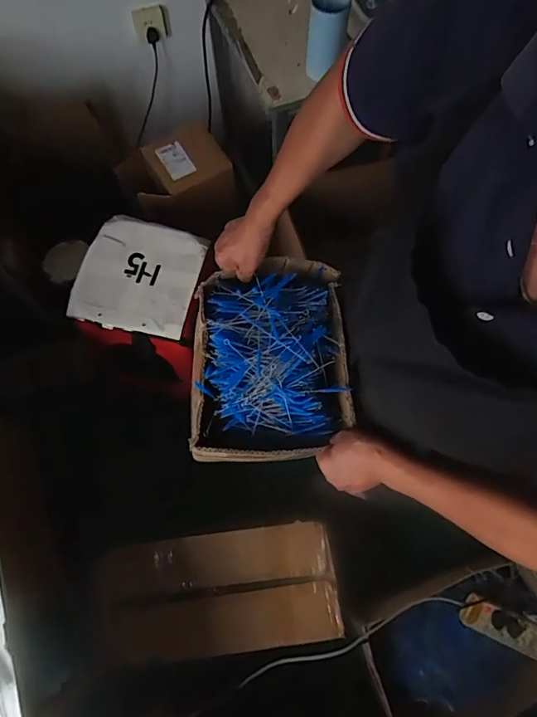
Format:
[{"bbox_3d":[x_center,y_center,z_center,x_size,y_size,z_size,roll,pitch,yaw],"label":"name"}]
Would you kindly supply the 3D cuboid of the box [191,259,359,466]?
[{"bbox_3d":[-0.002,-0.006,0.717,0.239,0.091,0.302,-4,71,-3],"label":"box"}]

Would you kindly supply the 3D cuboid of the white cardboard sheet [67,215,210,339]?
[{"bbox_3d":[-0.324,-0.217,1.168,0.291,0.023,0.313,10,71,2],"label":"white cardboard sheet"}]

